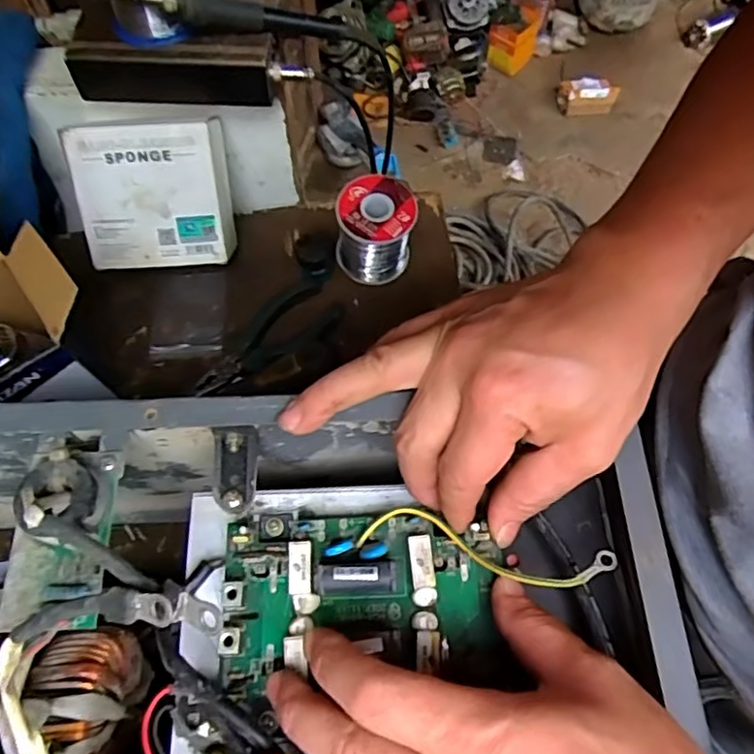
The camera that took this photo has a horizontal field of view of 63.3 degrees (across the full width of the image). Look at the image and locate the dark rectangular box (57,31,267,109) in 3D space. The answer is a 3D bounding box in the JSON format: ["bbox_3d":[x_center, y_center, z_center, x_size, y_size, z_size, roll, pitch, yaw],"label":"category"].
[{"bbox_3d":[-0.140,-0.213,0.422,0.130,0.041,0.026,-4,64,-3],"label":"dark rectangular box"}]

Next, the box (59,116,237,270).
[{"bbox_3d":[-0.164,-0.134,0.453,0.106,0.102,0.020,-6,29,-10],"label":"box"}]

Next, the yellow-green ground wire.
[{"bbox_3d":[0.046,0.073,0.264,0.106,0.018,0.021,13,64,6],"label":"yellow-green ground wire"}]

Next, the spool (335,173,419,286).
[{"bbox_3d":[-0.003,-0.116,0.493,0.065,0.071,0.054,-11,64,-6],"label":"spool"}]

